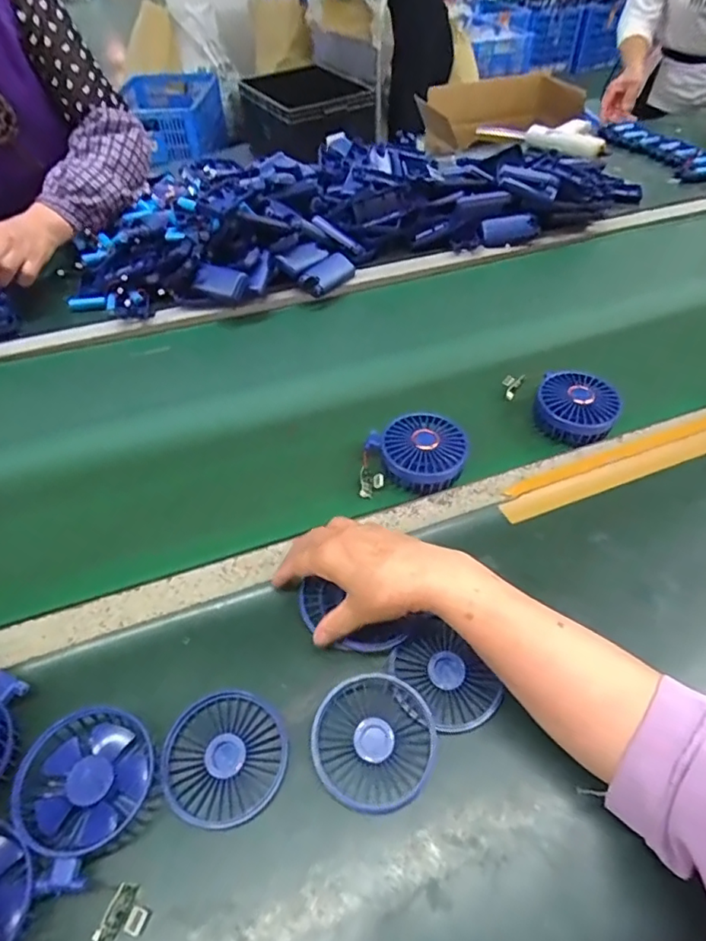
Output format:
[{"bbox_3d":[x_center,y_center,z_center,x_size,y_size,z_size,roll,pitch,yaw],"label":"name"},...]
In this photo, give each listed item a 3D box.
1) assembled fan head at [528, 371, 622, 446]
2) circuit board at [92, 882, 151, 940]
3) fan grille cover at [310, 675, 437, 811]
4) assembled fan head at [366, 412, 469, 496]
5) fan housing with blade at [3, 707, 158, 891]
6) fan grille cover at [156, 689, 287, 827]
[{"bbox_3d":[0.244,-0.070,0.624,0.091,0.041,0.079,18,50,17],"label":"assembled fan head"},{"bbox_3d":[-0.141,0.279,0.351,0.025,0.008,0.032,31,41,-2],"label":"circuit board"},{"bbox_3d":[0.016,0.195,0.414,0.086,0.016,0.089,21,51,20],"label":"fan grille cover"},{"bbox_3d":[0.071,-0.018,0.582,0.086,0.037,0.084,-1,47,1],"label":"assembled fan head"},{"bbox_3d":[-0.182,0.214,0.388,0.086,0.028,0.088,-1,47,1],"label":"fan housing with blade"},{"bbox_3d":[-0.093,0.207,0.408,0.086,0.013,0.085,20,51,18],"label":"fan grille cover"}]

